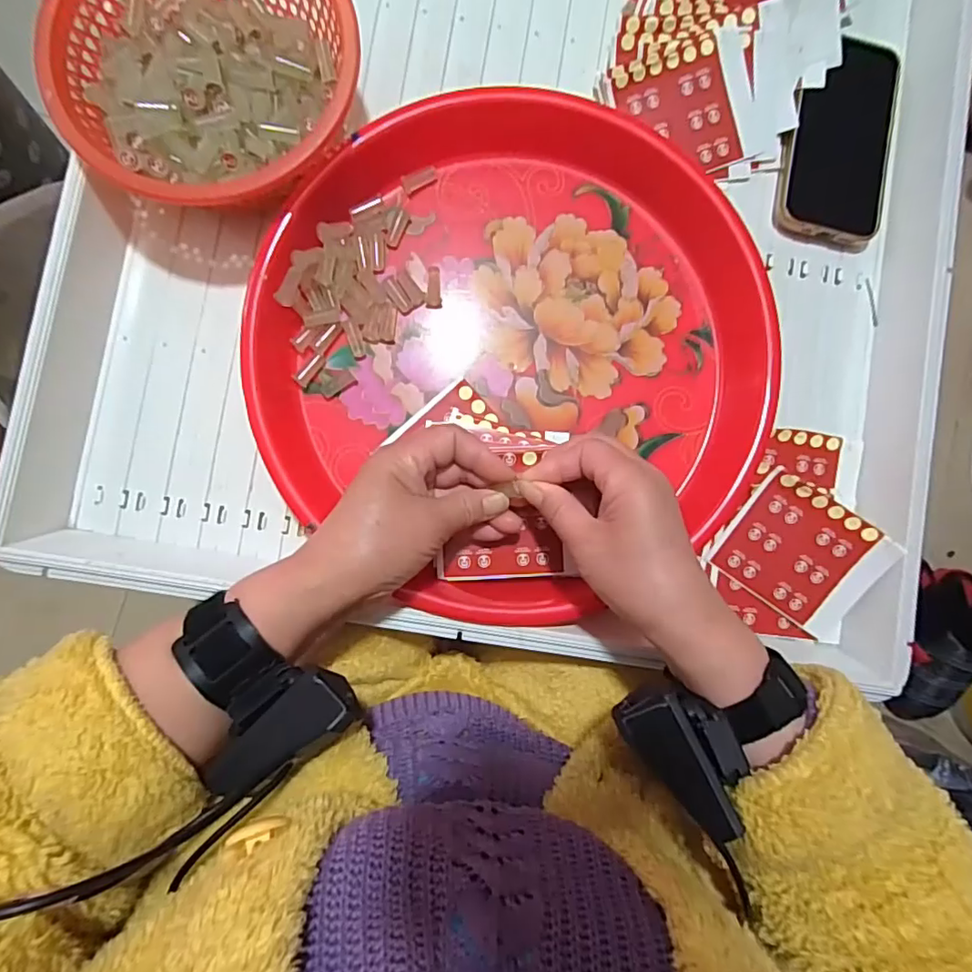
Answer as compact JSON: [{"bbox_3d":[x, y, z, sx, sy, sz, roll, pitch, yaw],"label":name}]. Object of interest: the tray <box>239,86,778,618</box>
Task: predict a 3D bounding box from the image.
[{"bbox_3d":[0.018,-0.087,0.363,0.321,0.054,0.336,0,87,-8],"label":"tray"}]

